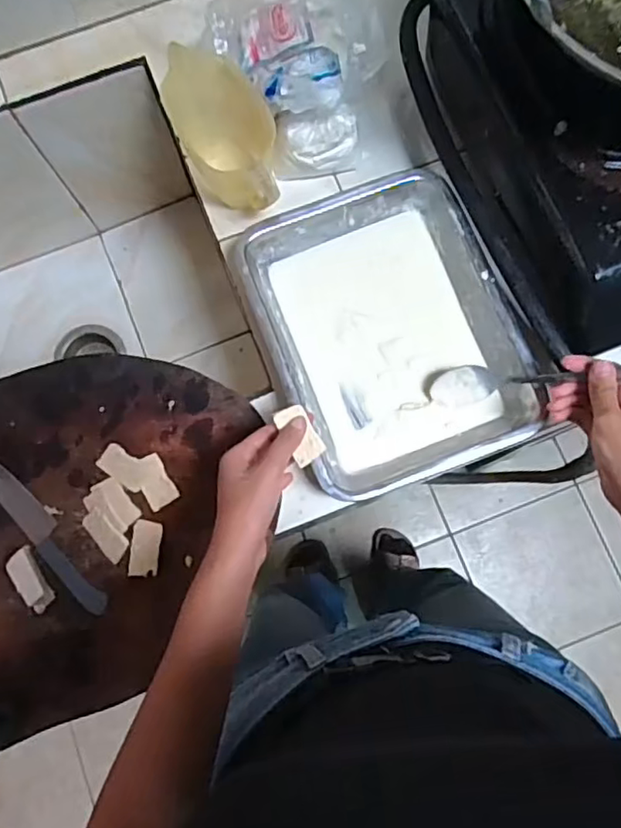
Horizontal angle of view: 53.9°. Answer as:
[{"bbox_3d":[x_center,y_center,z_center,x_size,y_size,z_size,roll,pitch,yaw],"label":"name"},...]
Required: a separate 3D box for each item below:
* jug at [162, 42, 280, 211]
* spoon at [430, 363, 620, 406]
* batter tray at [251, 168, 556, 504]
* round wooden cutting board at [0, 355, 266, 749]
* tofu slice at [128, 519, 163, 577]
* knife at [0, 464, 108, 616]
[{"bbox_3d":[-0.074,-0.260,0.598,0.084,0.109,0.165,-25,80,-4],"label":"jug"},{"bbox_3d":[0.196,-0.030,0.542,0.174,0.037,0.030,-5,78,31],"label":"spoon"},{"bbox_3d":[0.077,-0.082,0.579,0.219,0.041,0.278,-22,80,-3],"label":"batter tray"},{"bbox_3d":[-0.241,0.110,0.536,0.402,0.039,0.297,-19,80,-3],"label":"round wooden cutting board"},{"bbox_3d":[-0.146,0.119,0.540,0.025,0.004,0.048,5,80,2],"label":"tofu slice"},{"bbox_3d":[-0.240,0.105,0.539,0.026,0.015,0.178,-42,82,-6],"label":"knife"}]

